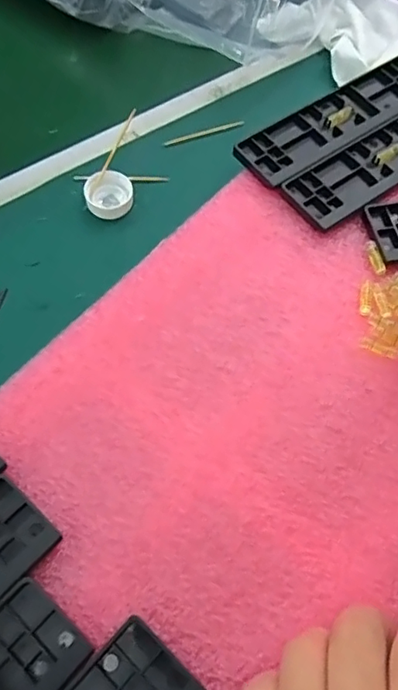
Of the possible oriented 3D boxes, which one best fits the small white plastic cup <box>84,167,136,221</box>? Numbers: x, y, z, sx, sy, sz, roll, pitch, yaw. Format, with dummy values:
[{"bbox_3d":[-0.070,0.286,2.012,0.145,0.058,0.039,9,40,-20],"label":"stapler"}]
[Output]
[{"bbox_3d":[-0.058,-0.099,0.354,0.031,0.013,0.030,1,63,-2],"label":"small white plastic cup"}]

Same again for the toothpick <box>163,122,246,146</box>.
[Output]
[{"bbox_3d":[0.004,-0.152,0.389,0.062,0.004,0.005,-21,66,-12],"label":"toothpick"}]

